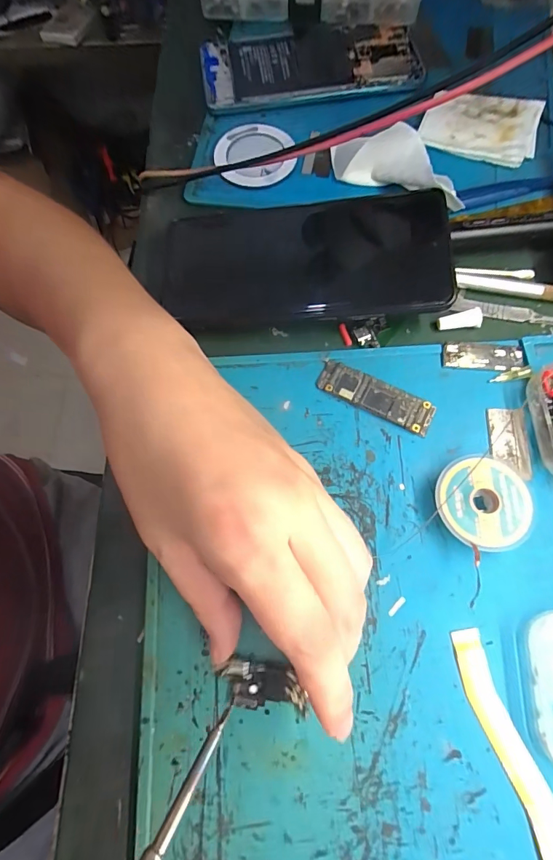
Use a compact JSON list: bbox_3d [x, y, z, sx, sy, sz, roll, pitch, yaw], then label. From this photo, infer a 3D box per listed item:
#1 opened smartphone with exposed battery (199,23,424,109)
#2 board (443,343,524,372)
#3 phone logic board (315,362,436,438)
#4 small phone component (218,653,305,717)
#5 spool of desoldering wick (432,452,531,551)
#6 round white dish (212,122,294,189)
[{"bbox_3d":[0.025,-0.284,0.314,0.161,0.014,0.079,-8,71,0],"label":"opened smartphone with exposed battery"},{"bbox_3d":[0.116,-0.041,0.230,0.043,0.004,0.016,5,71,5],"label":"board"},{"bbox_3d":[0.054,-0.018,0.224,0.064,0.005,0.019,25,74,11],"label":"phone logic board"},{"bbox_3d":[-0.006,0.113,0.180,0.038,0.004,0.019,3,71,4],"label":"small phone component"},{"bbox_3d":[0.100,0.035,0.200,0.043,0.012,0.045,-1,71,2],"label":"spool of desoldering wick"},{"bbox_3d":[-0.016,-0.193,0.281,0.053,0.013,0.051,-5,71,1],"label":"round white dish"}]

